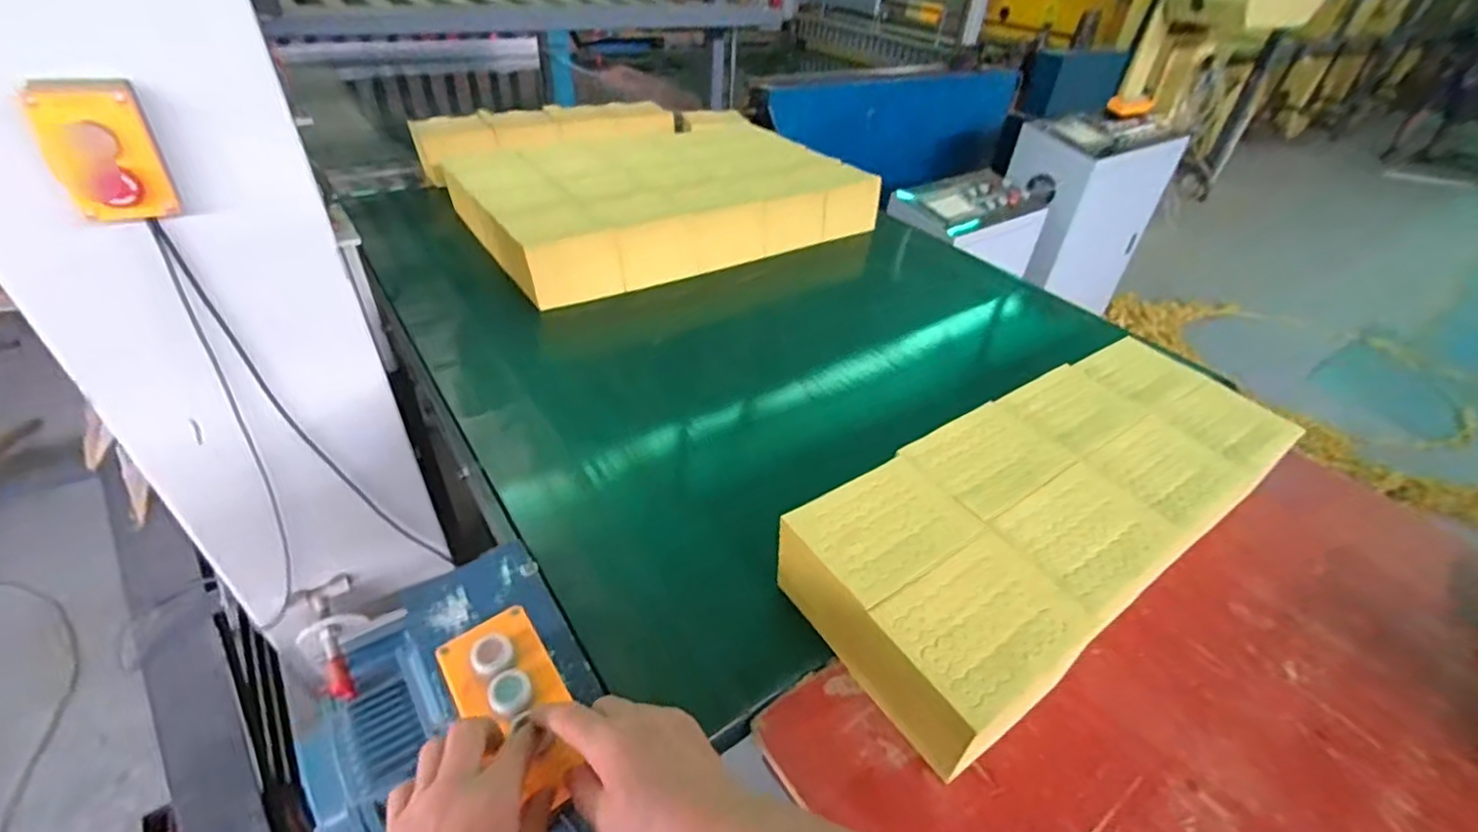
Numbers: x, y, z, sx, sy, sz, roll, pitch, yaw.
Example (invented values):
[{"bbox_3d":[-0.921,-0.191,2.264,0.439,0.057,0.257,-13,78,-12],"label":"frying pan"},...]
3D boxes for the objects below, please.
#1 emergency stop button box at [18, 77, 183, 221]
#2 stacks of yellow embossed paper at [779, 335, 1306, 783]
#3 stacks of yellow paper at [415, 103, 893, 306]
[{"bbox_3d":[-0.596,-0.250,0.588,0.076,0.110,0.090,-24,47,-32],"label":"emergency stop button box"},{"bbox_3d":[0.355,0.087,0.690,0.621,0.109,0.237,-22,47,-30],"label":"stacks of yellow embossed paper"},{"bbox_3d":[-0.206,-0.524,1.385,0.789,0.170,0.669,-21,46,-29],"label":"stacks of yellow paper"}]

